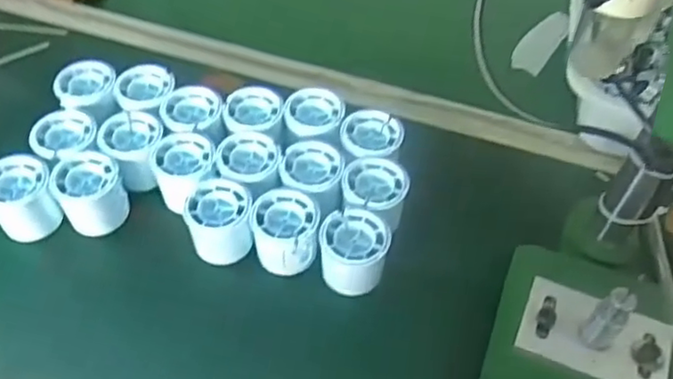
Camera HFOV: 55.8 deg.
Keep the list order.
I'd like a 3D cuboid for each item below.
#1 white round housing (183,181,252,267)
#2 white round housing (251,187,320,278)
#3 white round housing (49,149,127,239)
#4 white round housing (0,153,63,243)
[{"bbox_3d":[-0.097,0.027,0.536,0.050,0.051,0.052,1,51,-1],"label":"white round housing"},{"bbox_3d":[-0.042,0.036,0.526,0.054,0.044,0.059,-11,52,-11],"label":"white round housing"},{"bbox_3d":[-0.211,0.005,0.552,0.050,0.058,0.054,1,51,-1],"label":"white round housing"},{"bbox_3d":[-0.270,0.008,0.547,0.053,0.051,0.062,-27,57,-22],"label":"white round housing"}]

